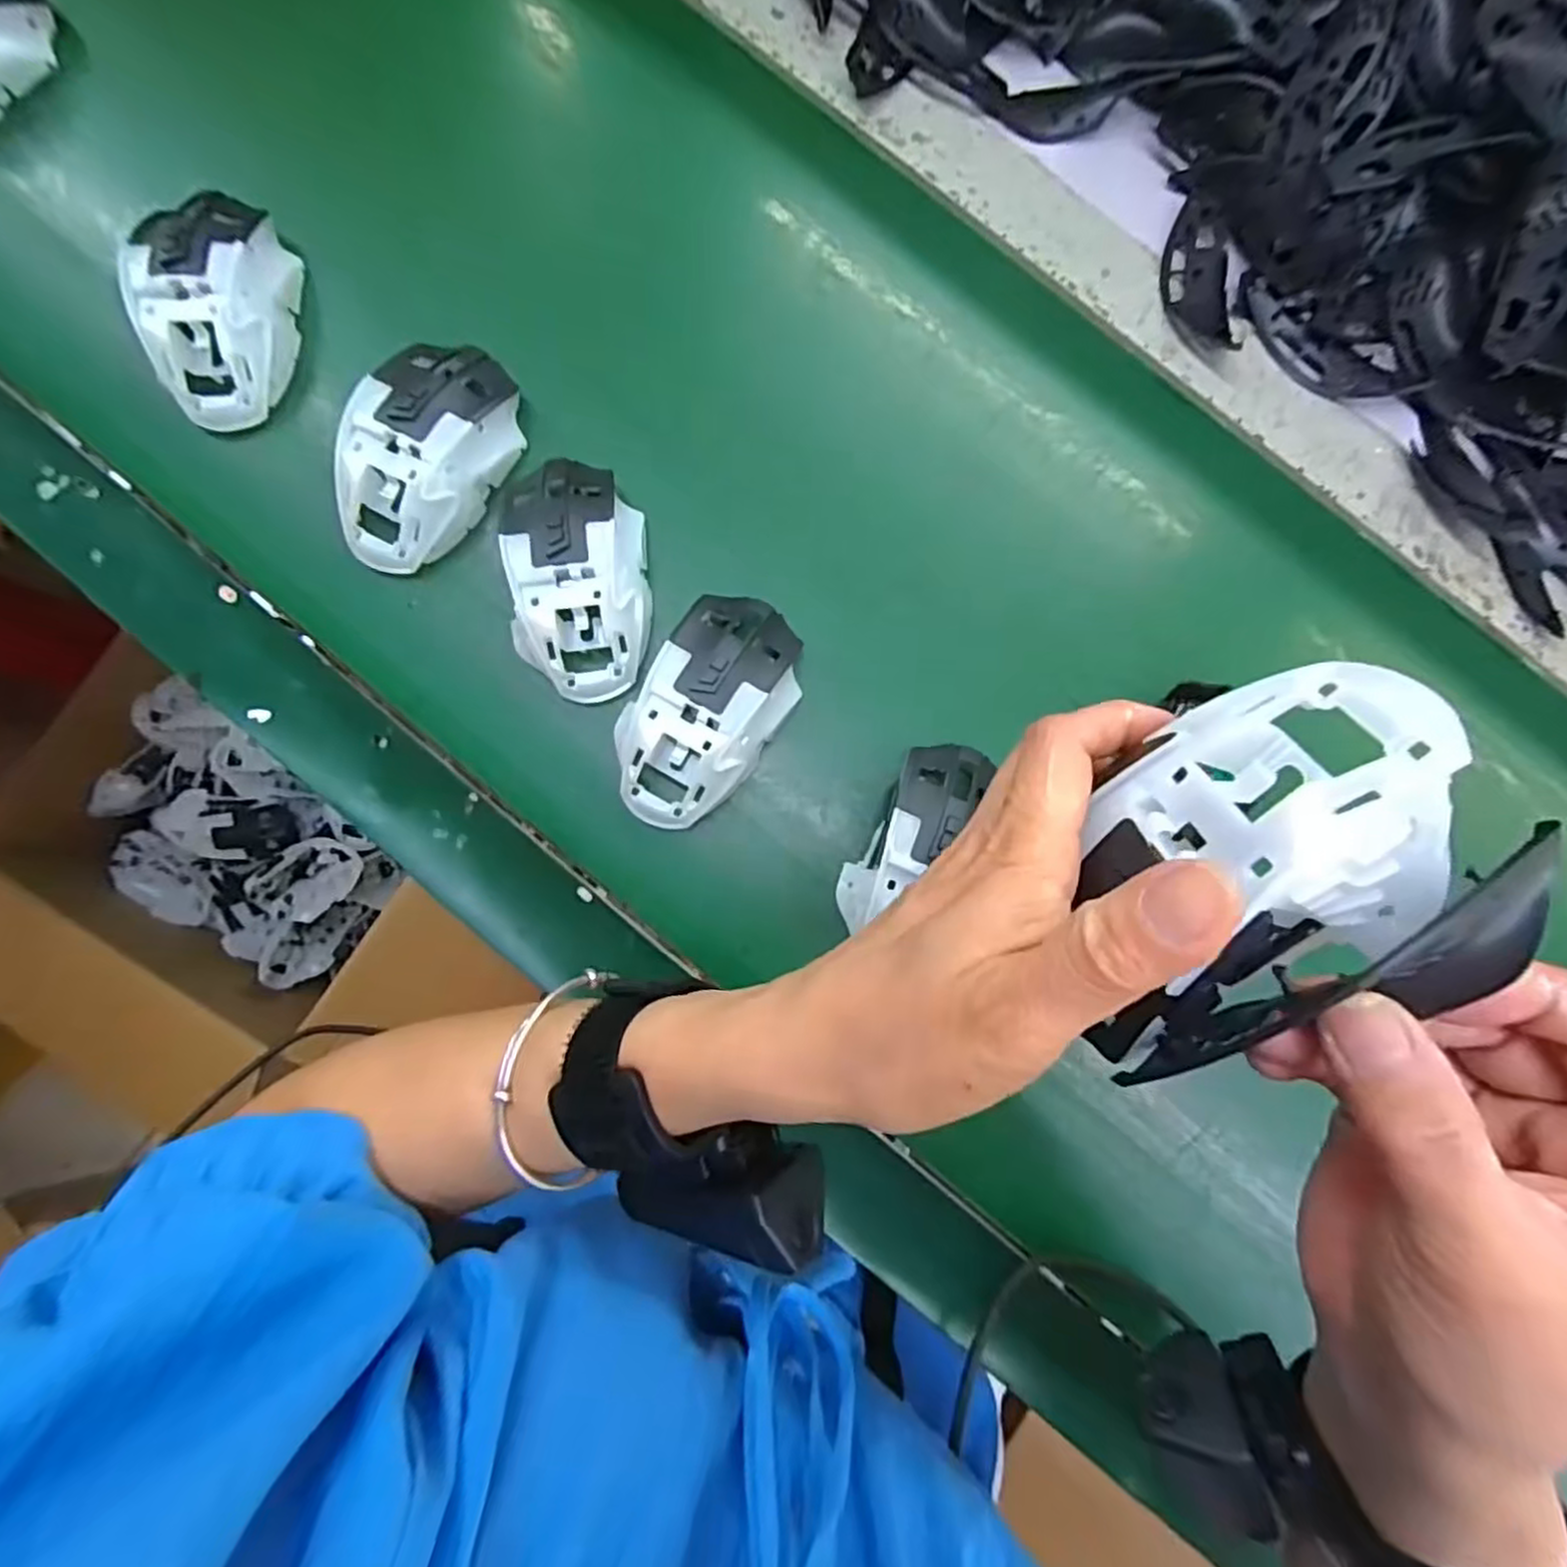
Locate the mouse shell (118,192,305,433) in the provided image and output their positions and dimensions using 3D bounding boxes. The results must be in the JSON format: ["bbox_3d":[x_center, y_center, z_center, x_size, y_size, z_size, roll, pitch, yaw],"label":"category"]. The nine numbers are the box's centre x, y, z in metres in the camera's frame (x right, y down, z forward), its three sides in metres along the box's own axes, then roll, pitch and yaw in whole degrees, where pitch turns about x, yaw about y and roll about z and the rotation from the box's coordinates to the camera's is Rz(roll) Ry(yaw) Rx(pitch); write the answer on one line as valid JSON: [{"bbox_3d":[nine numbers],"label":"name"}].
[{"bbox_3d":[-0.280,-0.235,0.358,0.065,0.038,0.115,2,85,-2],"label":"mouse shell"}]

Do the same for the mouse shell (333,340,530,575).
[{"bbox_3d":[-0.175,-0.160,0.357,0.061,0.040,0.113,27,85,0],"label":"mouse shell"}]

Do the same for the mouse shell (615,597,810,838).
[{"bbox_3d":[-0.036,-0.035,0.348,0.069,0.038,0.117,30,85,0],"label":"mouse shell"}]

